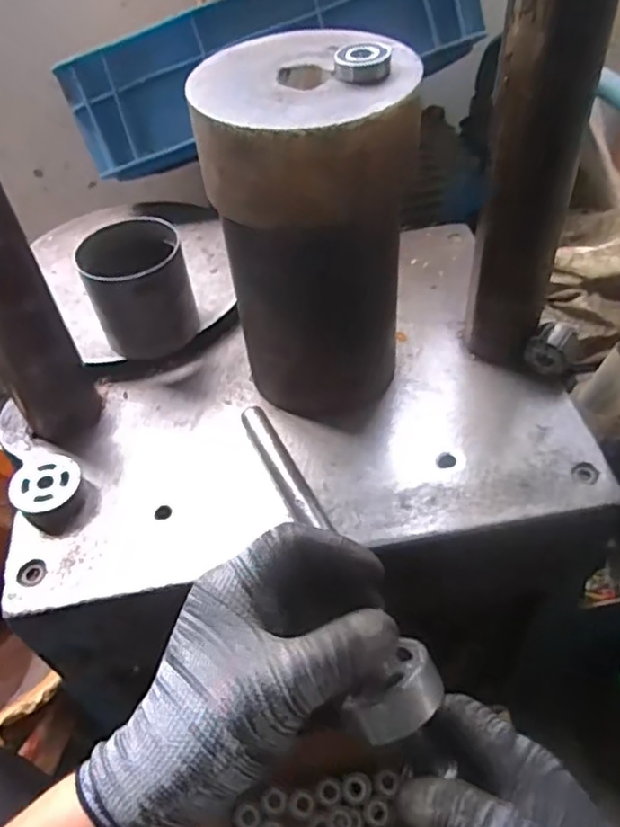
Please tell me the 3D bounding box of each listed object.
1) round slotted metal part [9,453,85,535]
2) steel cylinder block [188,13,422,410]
[{"bbox_3d":[-0.207,0.062,0.520,0.051,0.026,0.057,0,48,6],"label":"round slotted metal part"},{"bbox_3d":[0.004,-0.126,0.494,0.139,0.252,0.132,2,49,7],"label":"steel cylinder block"}]

